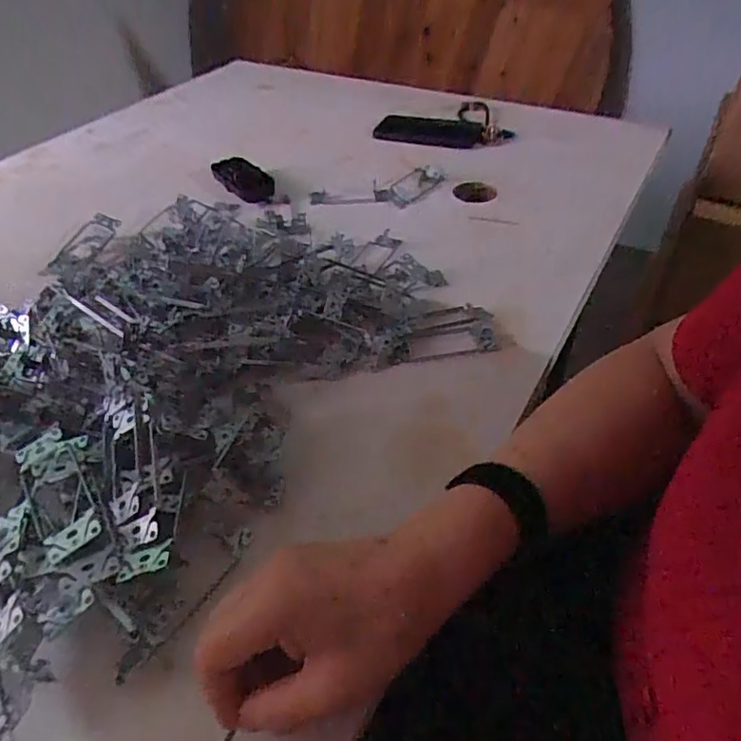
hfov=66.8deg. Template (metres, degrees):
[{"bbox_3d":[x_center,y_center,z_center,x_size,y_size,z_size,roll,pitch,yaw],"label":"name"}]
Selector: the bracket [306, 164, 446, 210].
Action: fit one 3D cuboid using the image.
[{"bbox_3d":[0.016,-0.244,0.757,0.191,0.023,0.071,-15,46,-13],"label":"bracket"}]

